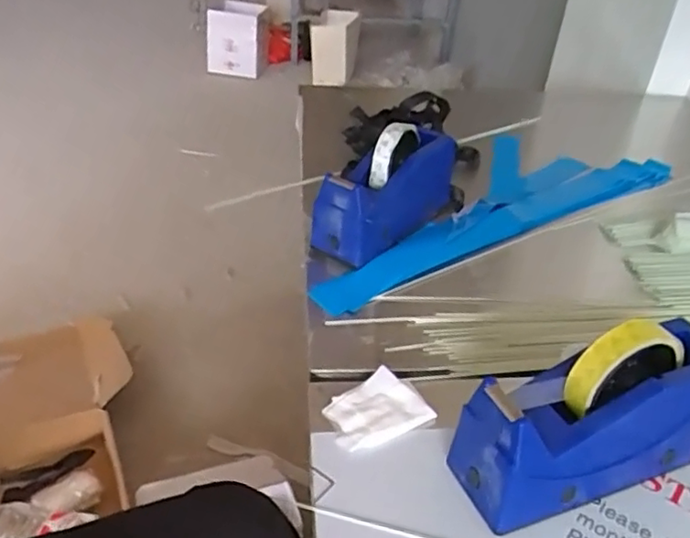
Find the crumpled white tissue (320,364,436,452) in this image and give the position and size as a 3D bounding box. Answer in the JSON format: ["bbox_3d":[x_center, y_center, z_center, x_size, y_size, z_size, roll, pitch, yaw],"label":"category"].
[{"bbox_3d":[0.025,0.115,0.514,0.078,0.013,0.060,-14,38,-26],"label":"crumpled white tissue"}]

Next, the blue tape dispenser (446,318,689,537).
[{"bbox_3d":[0.185,0.100,0.445,0.204,0.121,0.065,-11,36,-19],"label":"blue tape dispenser"}]

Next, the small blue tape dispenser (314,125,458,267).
[{"bbox_3d":[0.054,-0.095,0.726,0.073,0.119,0.204,26,41,31],"label":"small blue tape dispenser"}]

